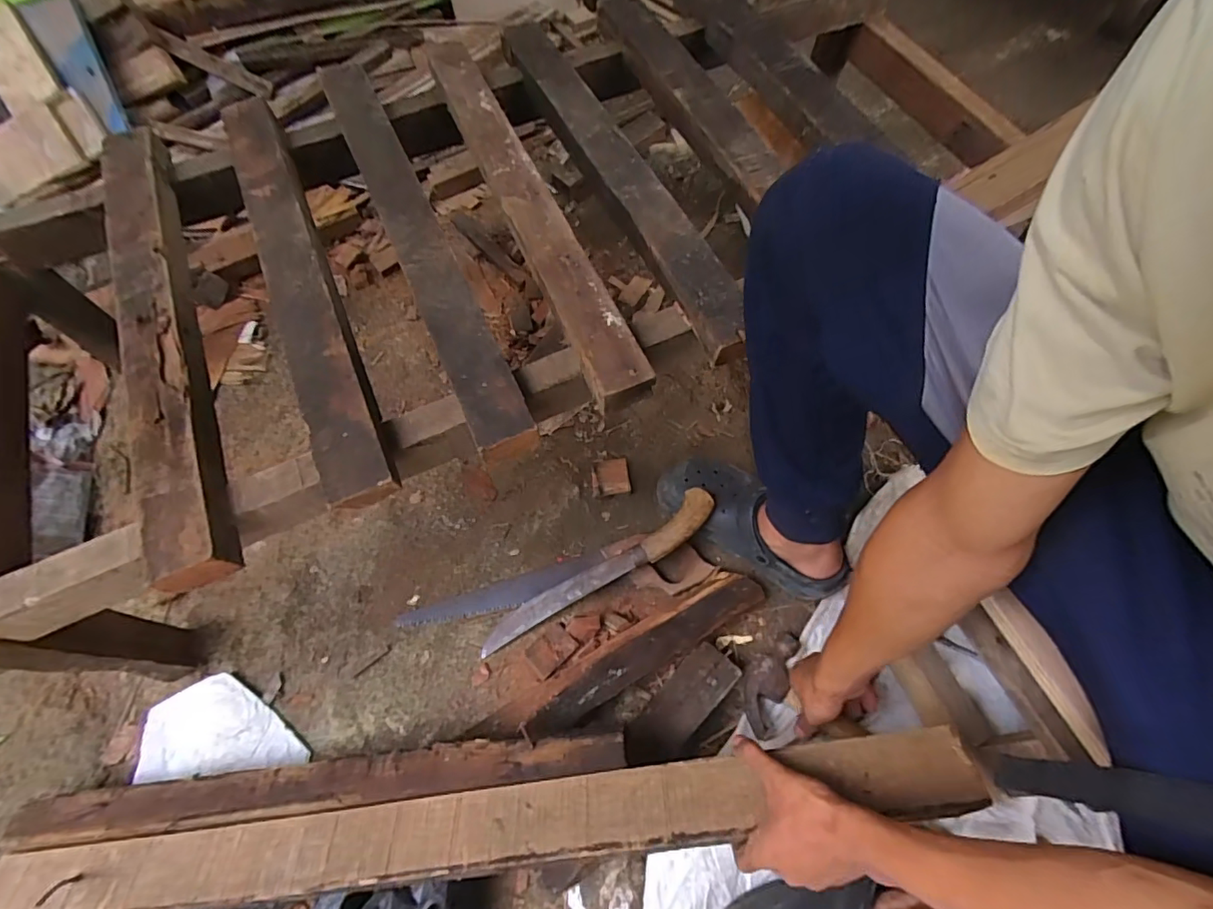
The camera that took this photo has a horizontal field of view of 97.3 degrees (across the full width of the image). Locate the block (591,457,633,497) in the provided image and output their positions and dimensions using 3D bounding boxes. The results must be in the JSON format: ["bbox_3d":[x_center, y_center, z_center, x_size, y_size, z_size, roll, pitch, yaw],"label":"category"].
[{"bbox_3d":[0.005,0.035,0.804,0.055,0.021,0.058,-9,64,-5],"label":"block"}]

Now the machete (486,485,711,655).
[{"bbox_3d":[-0.009,0.156,0.710,0.350,0.027,0.050,-32,66,0],"label":"machete"}]

